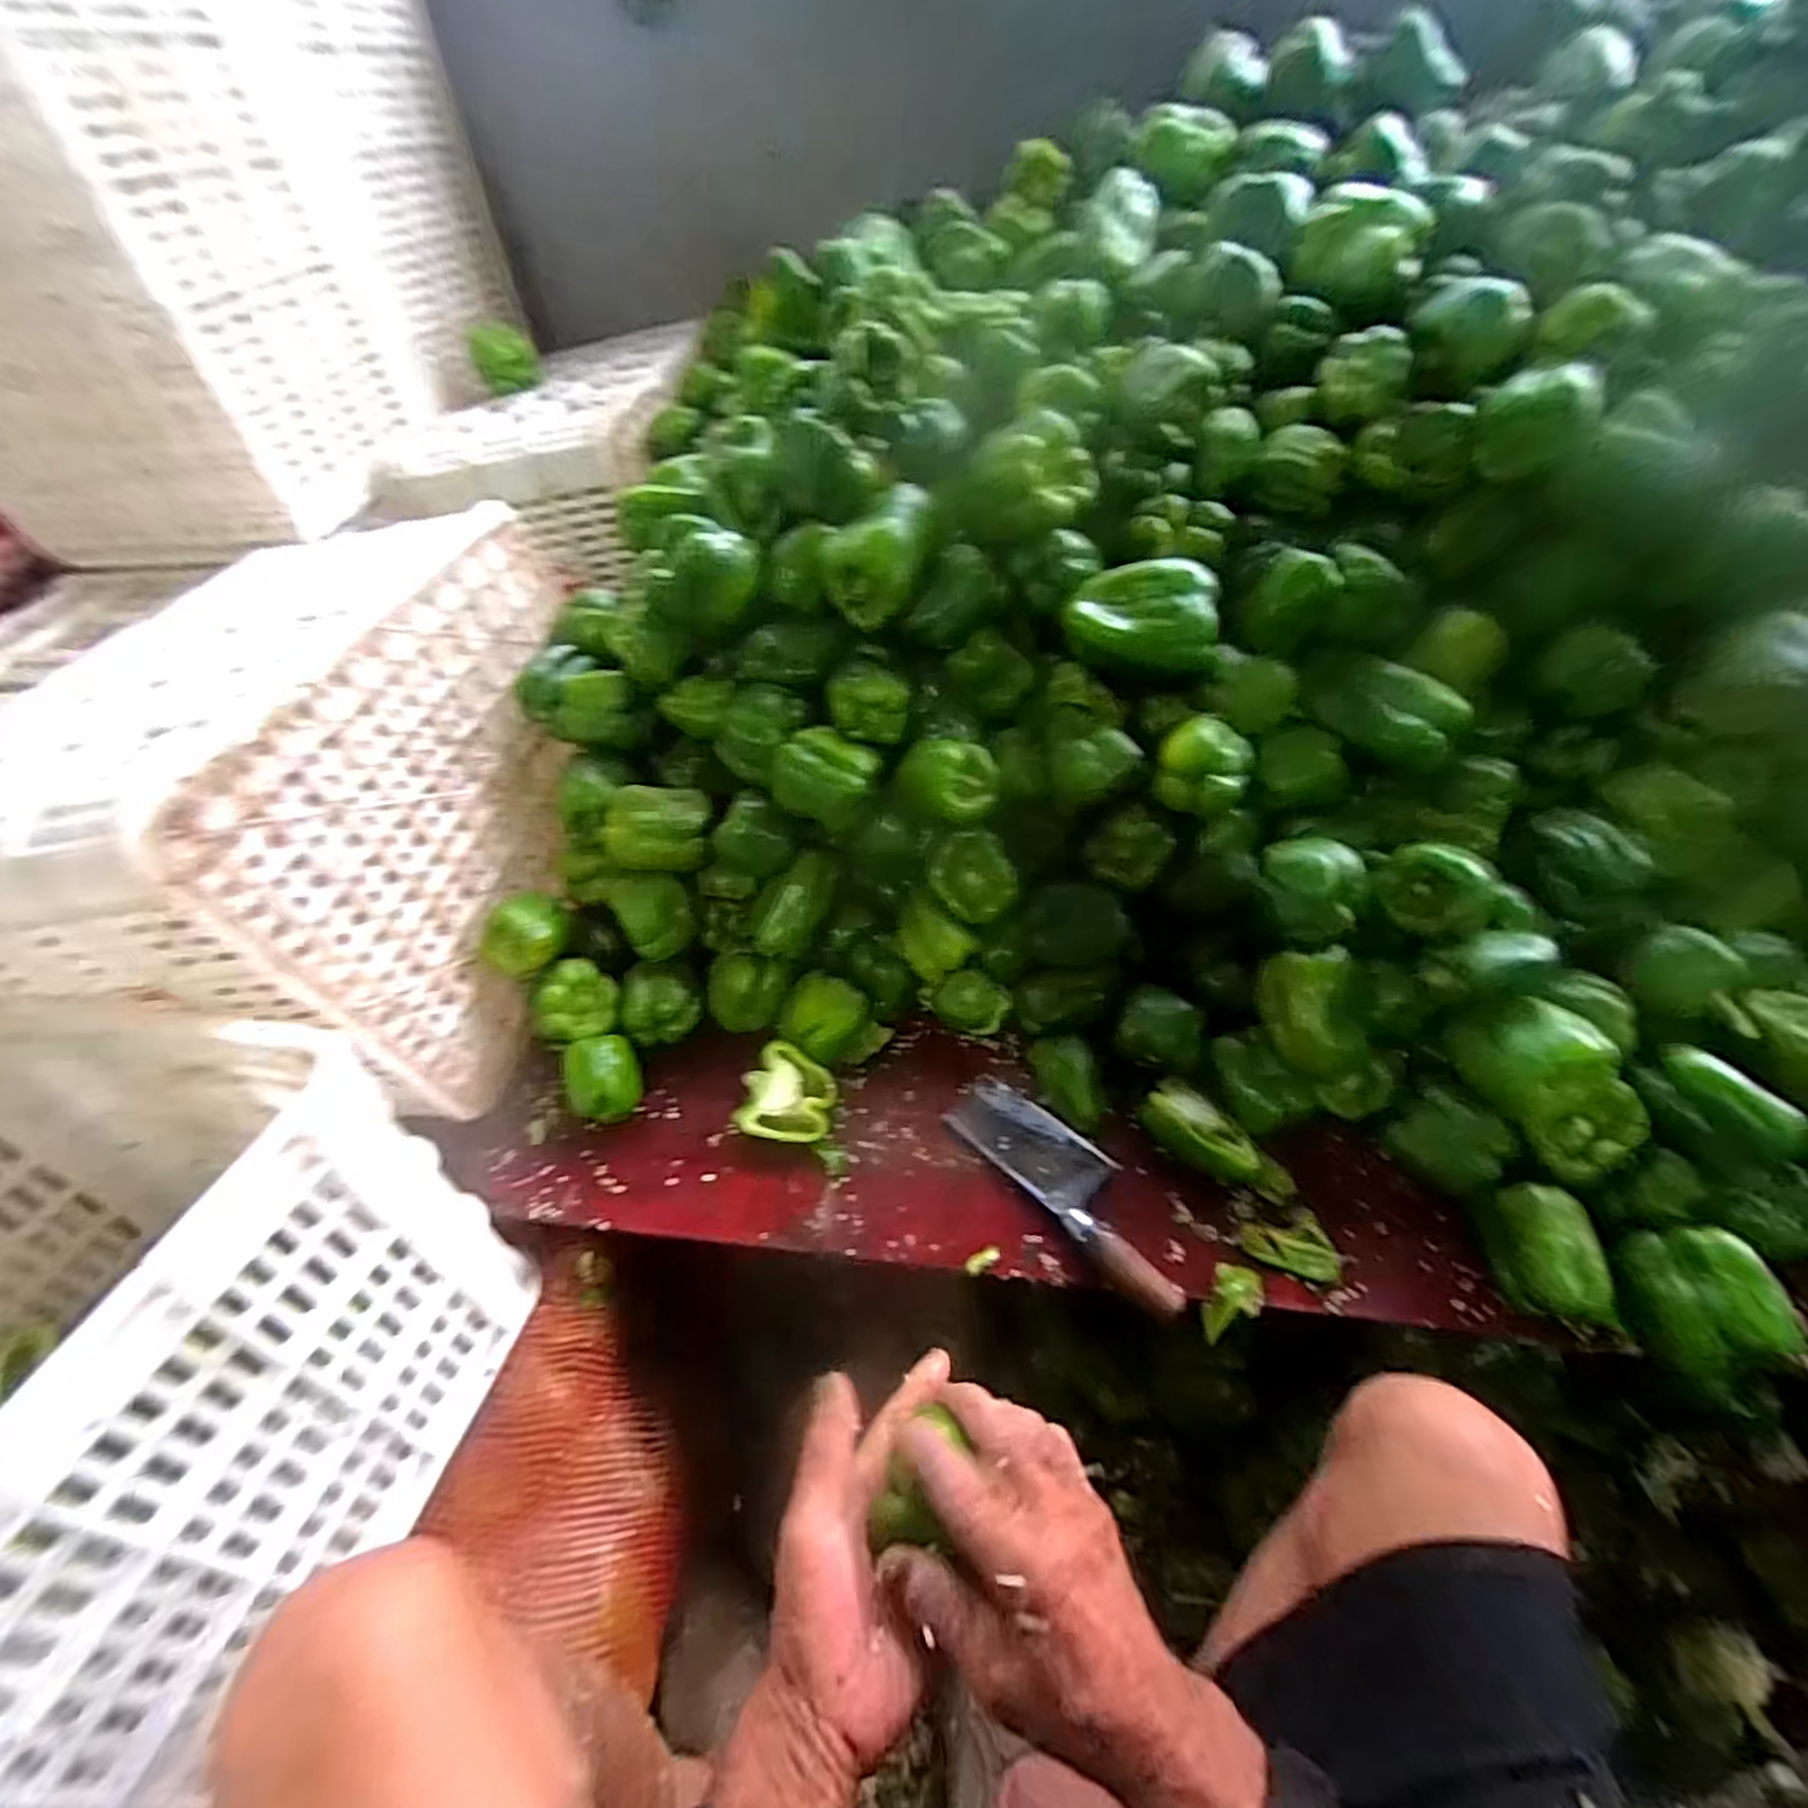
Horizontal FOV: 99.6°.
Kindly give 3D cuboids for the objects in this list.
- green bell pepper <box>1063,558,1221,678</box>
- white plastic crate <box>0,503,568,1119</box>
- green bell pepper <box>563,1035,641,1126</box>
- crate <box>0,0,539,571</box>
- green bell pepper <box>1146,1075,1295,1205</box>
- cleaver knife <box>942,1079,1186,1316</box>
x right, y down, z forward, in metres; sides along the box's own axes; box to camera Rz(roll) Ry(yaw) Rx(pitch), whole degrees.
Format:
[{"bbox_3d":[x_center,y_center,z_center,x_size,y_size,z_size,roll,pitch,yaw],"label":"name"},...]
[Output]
[{"bbox_3d":[0.190,-0.231,0.615,0.120,0.066,0.066,5,50,6],"label":"green bell pepper"},{"bbox_3d":[-0.537,-0.102,0.710,0.372,0.318,0.532,-6,47,11],"label":"white plastic crate"},{"bbox_3d":[-0.248,0.148,0.637,0.054,0.061,0.066,-15,51,-11],"label":"green bell pepper"},{"bbox_3d":[-0.759,-0.726,0.811,0.361,0.454,0.561,7,50,7],"label":"crate"},{"bbox_3d":[0.242,0.184,0.587,0.053,0.033,0.118,-36,58,-25],"label":"green bell pepper"},{"bbox_3d":[0.129,0.209,0.583,0.068,0.021,0.207,-35,57,-25],"label":"cleaver knife"}]

